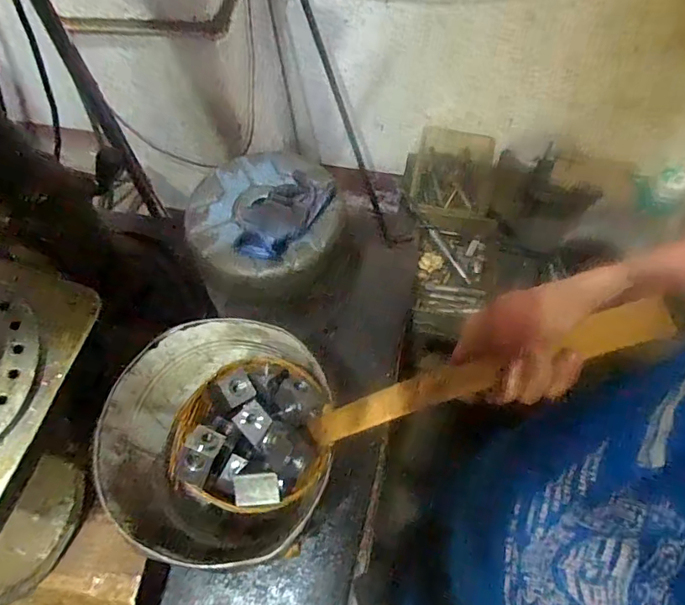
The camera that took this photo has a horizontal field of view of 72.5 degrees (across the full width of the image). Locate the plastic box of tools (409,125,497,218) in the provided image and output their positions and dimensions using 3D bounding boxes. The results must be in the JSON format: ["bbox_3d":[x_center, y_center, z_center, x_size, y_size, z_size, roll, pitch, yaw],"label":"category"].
[{"bbox_3d":[0.270,-0.300,1.140,0.193,0.116,0.255,11,63,7],"label":"plastic box of tools"}]

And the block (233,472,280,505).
[{"bbox_3d":[-0.073,0.157,0.396,0.037,0.014,0.025,-2,84,-9],"label":"block"}]

